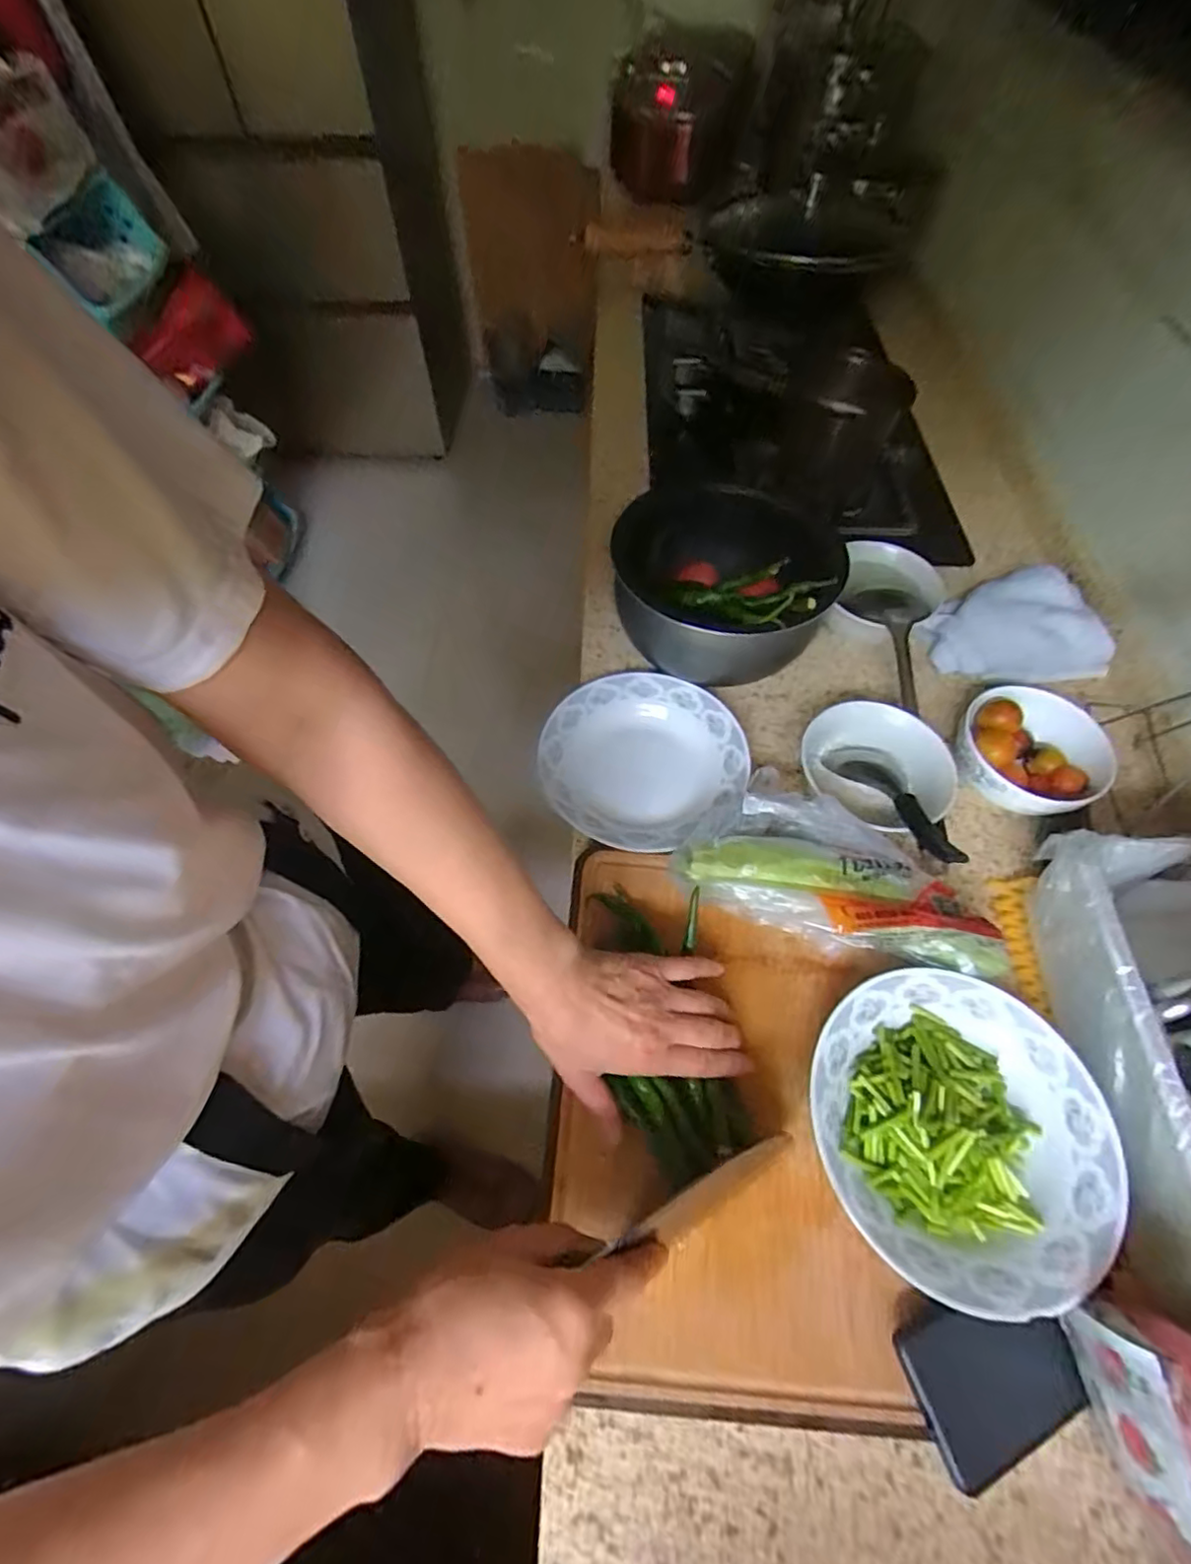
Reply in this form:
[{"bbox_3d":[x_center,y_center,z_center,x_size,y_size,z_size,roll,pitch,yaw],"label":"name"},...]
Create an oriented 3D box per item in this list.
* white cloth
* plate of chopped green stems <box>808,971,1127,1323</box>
[{"bbox_3d":[0.442,-0.158,0.653,0.163,0.067,0.120,-9,60,-5],"label":"white cloth"},{"bbox_3d":[0.244,0.235,0.423,0.186,0.049,0.189,0,62,-1],"label":"plate of chopped green stems"}]

